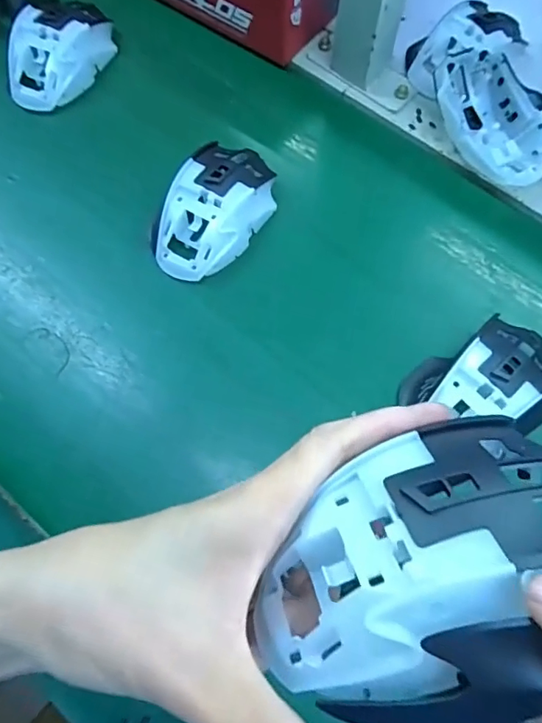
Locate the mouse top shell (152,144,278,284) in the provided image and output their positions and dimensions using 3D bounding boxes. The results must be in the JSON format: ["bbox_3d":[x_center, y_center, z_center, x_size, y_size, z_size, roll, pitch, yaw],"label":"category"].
[{"bbox_3d":[-0.039,-0.112,0.366,0.064,0.038,0.118,25,71,8],"label":"mouse top shell"}]

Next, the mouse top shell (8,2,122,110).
[{"bbox_3d":[-0.178,-0.259,0.417,0.057,0.035,0.112,25,71,8],"label":"mouse top shell"}]

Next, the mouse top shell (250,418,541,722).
[{"bbox_3d":[0.049,0.060,0.151,0.105,0.037,0.077,-10,70,-5],"label":"mouse top shell"}]

